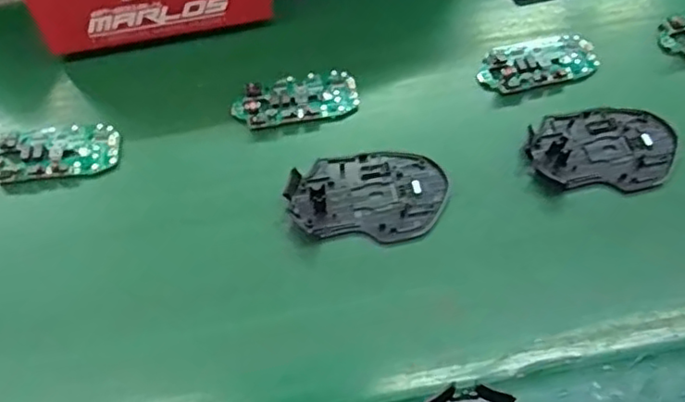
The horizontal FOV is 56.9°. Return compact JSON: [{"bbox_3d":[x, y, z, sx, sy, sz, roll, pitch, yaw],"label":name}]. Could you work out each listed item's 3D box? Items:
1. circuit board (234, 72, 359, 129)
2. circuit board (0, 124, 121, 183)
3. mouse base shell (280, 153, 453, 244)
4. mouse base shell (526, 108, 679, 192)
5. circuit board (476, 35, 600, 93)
[{"bbox_3d":[-0.037,-0.080,0.508,0.099,0.014,0.042,-12,60,-6],"label":"circuit board"},{"bbox_3d":[-0.220,-0.035,0.483,0.096,0.014,0.040,-9,59,-4],"label":"circuit board"},{"bbox_3d":[0.018,-0.004,0.464,0.112,0.009,0.072,2,59,2],"label":"mouse base shell"},{"bbox_3d":[0.198,-0.041,0.483,0.110,0.011,0.072,-3,59,0],"label":"mouse base shell"},{"bbox_3d":[0.164,-0.115,0.527,0.101,0.009,0.050,-17,60,-9],"label":"circuit board"}]

